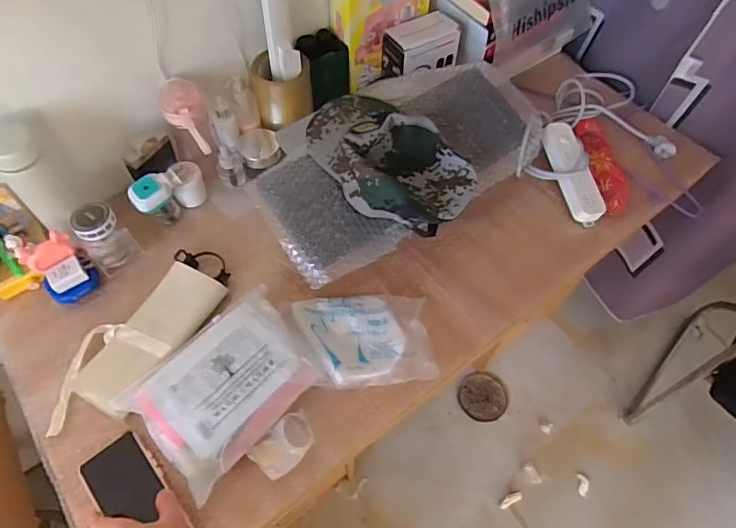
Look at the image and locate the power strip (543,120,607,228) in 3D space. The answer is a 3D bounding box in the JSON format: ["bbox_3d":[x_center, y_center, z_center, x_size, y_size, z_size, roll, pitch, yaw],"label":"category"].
[{"bbox_3d":[0.370,-0.166,0.882,0.057,0.032,0.195,-14,78,-10],"label":"power strip"}]

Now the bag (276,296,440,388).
[{"bbox_3d":[-0.017,0.111,0.730,0.210,0.056,0.146,-3,59,-3],"label":"bag"}]

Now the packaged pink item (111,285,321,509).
[{"bbox_3d":[-0.192,0.162,0.676,0.176,0.046,0.239,39,66,19],"label":"packaged pink item"}]

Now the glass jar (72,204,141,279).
[{"bbox_3d":[-0.419,-0.044,0.779,0.068,0.089,0.066,-39,67,-21],"label":"glass jar"}]

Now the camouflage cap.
[{"bbox_3d":[0.023,-0.156,0.757,0.281,0.076,0.169,41,66,20],"label":"camouflage cap"}]

